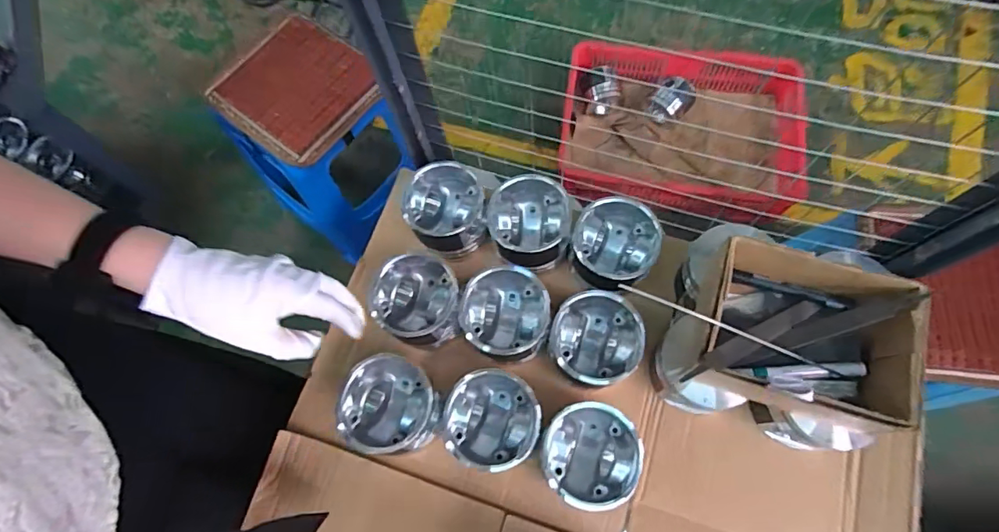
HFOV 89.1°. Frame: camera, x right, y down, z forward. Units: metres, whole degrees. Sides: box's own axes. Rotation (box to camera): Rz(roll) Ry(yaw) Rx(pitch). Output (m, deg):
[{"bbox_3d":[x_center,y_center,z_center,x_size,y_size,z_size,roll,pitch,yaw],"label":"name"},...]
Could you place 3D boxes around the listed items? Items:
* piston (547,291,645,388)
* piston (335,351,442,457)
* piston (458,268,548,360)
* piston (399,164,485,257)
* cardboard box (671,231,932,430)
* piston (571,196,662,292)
[{"bbox_3d":[0.117,0.092,0.629,0.106,0.089,0.108,-1,71,2],"label":"piston"},{"bbox_3d":[-0.130,0.174,0.633,0.114,0.087,0.112,-1,71,2],"label":"piston"},{"bbox_3d":[0.008,0.065,0.661,0.111,0.078,0.110,-2,71,2],"label":"piston"},{"bbox_3d":[-0.075,-0.077,0.716,0.106,0.078,0.113,-1,71,2],"label":"piston"},{"bbox_3d":[0.314,0.075,0.555,0.197,0.118,0.152,16,72,8],"label":"cardboard box"},{"bbox_3d":[0.149,-0.025,0.667,0.107,0.097,0.112,-1,71,2],"label":"piston"}]

